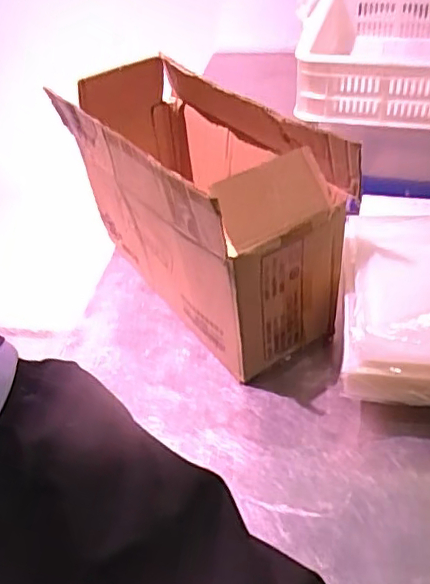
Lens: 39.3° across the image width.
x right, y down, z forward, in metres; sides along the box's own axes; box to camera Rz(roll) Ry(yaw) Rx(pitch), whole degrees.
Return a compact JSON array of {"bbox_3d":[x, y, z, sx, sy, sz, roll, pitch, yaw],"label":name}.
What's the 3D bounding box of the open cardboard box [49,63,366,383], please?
[{"bbox_3d":[-0.020,-0.119,0.784,0.206,0.244,0.411,-27,46,-22],"label":"open cardboard box"}]

